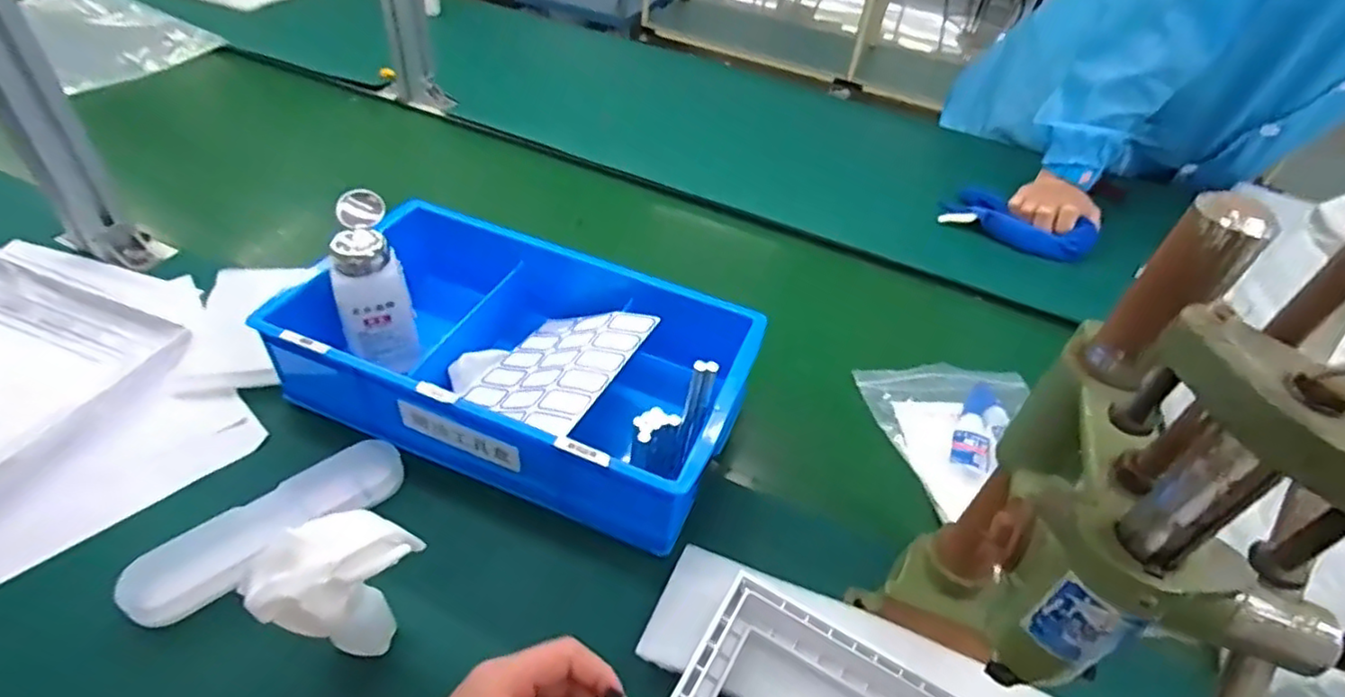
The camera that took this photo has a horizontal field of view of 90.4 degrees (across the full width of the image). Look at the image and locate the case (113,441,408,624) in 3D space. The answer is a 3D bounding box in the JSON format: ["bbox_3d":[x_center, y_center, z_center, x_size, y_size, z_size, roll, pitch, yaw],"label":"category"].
[{"bbox_3d":[-0.277,0.121,0.467,0.175,0.029,0.049,-27,53,-31],"label":"case"}]

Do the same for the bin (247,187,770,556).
[{"bbox_3d":[-0.118,0.002,0.556,0.353,0.093,0.213,20,45,12],"label":"bin"}]

